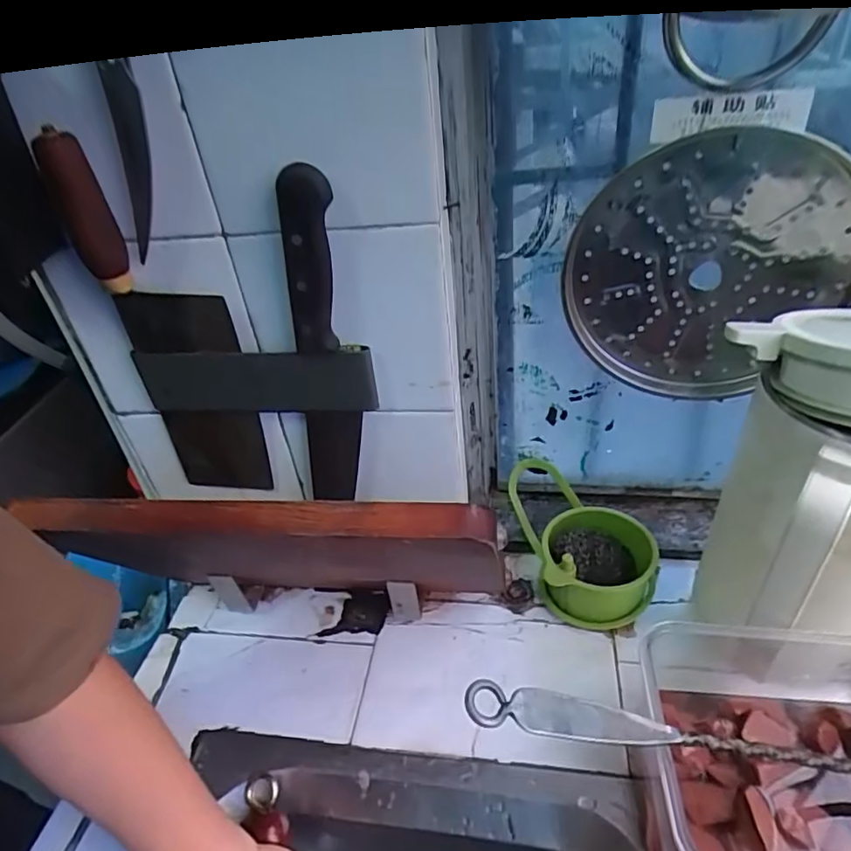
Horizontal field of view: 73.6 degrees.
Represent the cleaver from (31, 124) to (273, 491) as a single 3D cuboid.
[{"bbox_3d":[-0.192,-0.057,0.438,0.091,0.300,0.024,-2,37,7],"label":"cleaver"}]

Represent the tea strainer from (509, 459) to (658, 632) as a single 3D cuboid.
[{"bbox_3d":[0.159,0.115,0.571,0.111,0.088,0.162,-8,36,-4],"label":"tea strainer"}]

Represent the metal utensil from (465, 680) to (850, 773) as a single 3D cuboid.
[{"bbox_3d":[0.171,0.188,0.332,0.307,0.027,0.059,14,35,-9],"label":"metal utensil"}]

